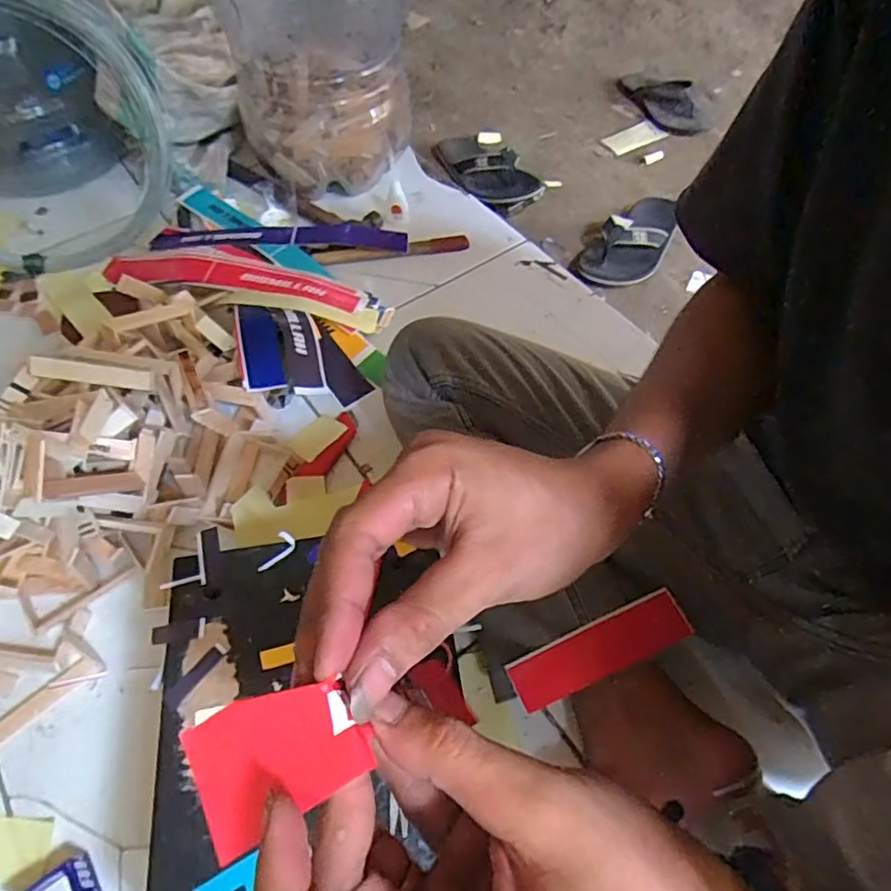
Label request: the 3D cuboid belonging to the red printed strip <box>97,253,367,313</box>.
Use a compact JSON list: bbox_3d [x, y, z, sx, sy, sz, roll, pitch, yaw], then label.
[{"bbox_3d":[-0.278,-0.218,0.770,0.339,0.016,0.063,9,58,6],"label":"red printed strip"}]

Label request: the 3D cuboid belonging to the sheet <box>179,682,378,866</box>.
[{"bbox_3d":[-0.052,0.093,0.182,0.050,0.004,0.038,-30,63,-9],"label":"sheet"}]

